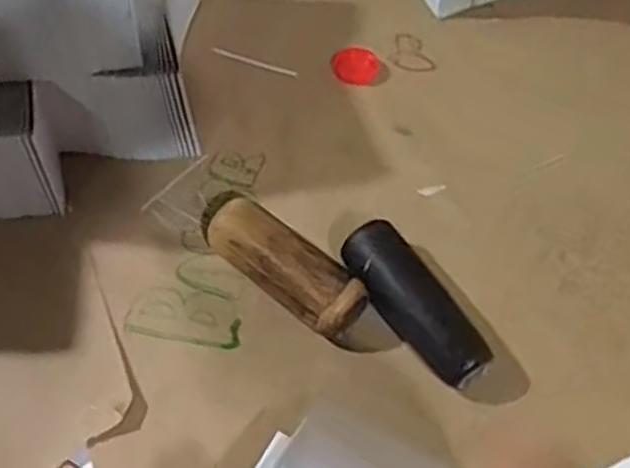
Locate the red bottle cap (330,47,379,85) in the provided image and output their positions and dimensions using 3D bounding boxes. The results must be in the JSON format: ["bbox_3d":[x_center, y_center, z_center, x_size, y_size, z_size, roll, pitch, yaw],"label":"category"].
[{"bbox_3d":[0.030,-0.121,0.562,0.034,0.013,0.030,1,55,0],"label":"red bottle cap"}]

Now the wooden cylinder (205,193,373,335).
[{"bbox_3d":[-0.022,0.019,0.452,0.108,0.032,0.037,36,62,22],"label":"wooden cylinder"}]

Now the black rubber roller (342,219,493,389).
[{"bbox_3d":[0.054,0.041,0.440,0.038,0.028,0.106,-27,60,-18],"label":"black rubber roller"}]

